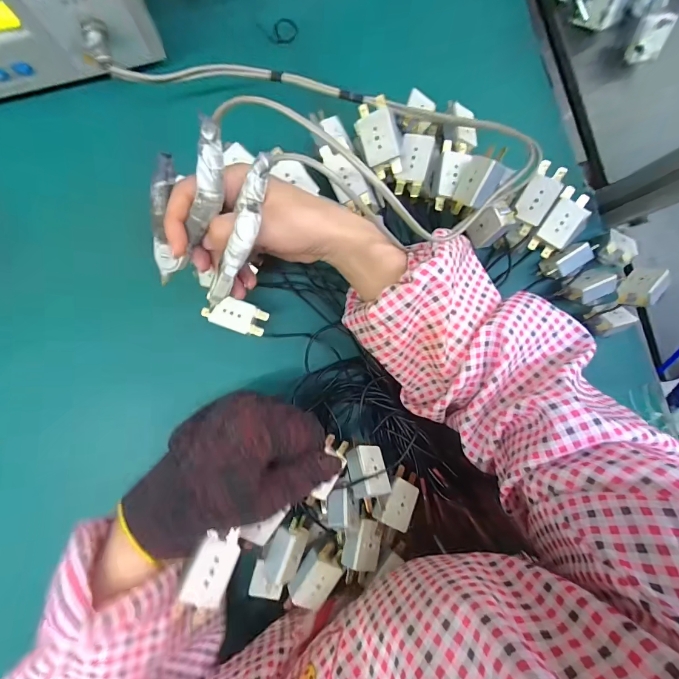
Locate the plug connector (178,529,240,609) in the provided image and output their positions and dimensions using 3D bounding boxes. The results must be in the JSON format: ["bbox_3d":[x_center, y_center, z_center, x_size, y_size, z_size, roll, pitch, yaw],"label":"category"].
[{"bbox_3d":[-0.090,0.158,0.244,0.027,0.016,0.044,31,58,-21],"label":"plug connector"}]

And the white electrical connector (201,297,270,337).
[{"bbox_3d":[-0.094,-0.022,0.318,0.055,0.008,0.027,20,87,-5],"label":"white electrical connector"}]

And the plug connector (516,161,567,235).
[{"bbox_3d":[0.176,-0.126,0.315,0.028,0.018,0.058,30,117,7],"label":"plug connector"}]

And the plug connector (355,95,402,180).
[{"bbox_3d":[0.034,-0.168,0.294,0.031,0.011,0.058,-10,107,25],"label":"plug connector"}]

